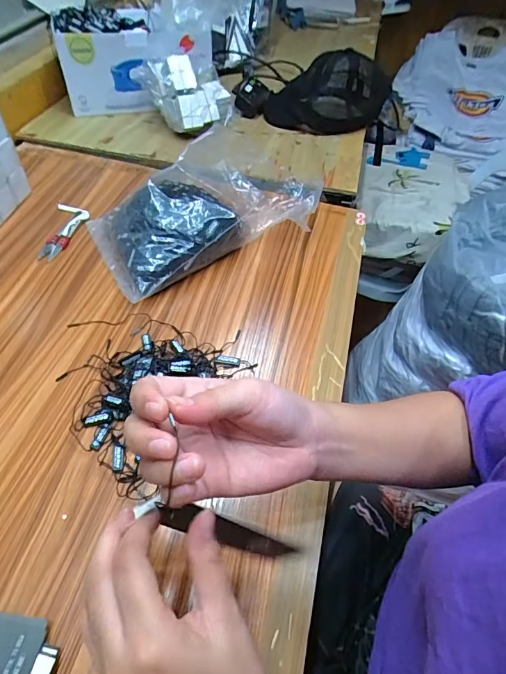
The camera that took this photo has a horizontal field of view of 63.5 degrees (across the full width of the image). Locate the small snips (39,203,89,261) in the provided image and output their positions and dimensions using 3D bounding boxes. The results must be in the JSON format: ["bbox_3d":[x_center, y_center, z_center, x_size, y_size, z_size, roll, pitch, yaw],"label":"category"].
[{"bbox_3d":[-0.263,-0.153,0.576,0.051,0.012,0.118,0,52,-5],"label":"small snips"}]

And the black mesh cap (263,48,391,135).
[{"bbox_3d":[0.144,-0.466,0.768,0.225,0.110,0.152,12,52,4],"label":"black mesh cap"}]

